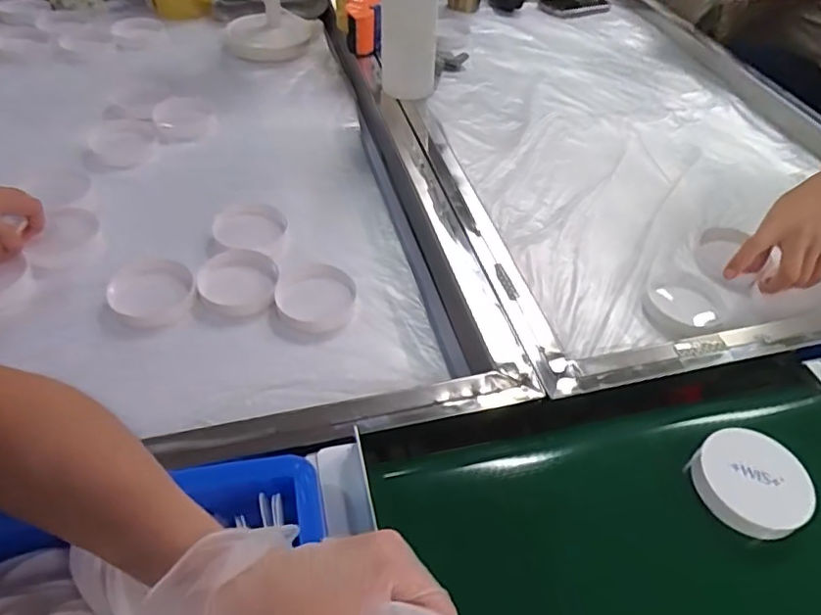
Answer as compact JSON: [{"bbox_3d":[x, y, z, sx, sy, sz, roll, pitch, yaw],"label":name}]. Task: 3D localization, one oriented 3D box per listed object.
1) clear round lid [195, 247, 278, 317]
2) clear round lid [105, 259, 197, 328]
[{"bbox_3d":[-0.167,-0.025,0.556,0.072,0.017,0.077,2,46,-2],"label":"clear round lid"},{"bbox_3d":[-0.243,-0.014,0.538,0.073,0.021,0.075,2,46,-2],"label":"clear round lid"}]

